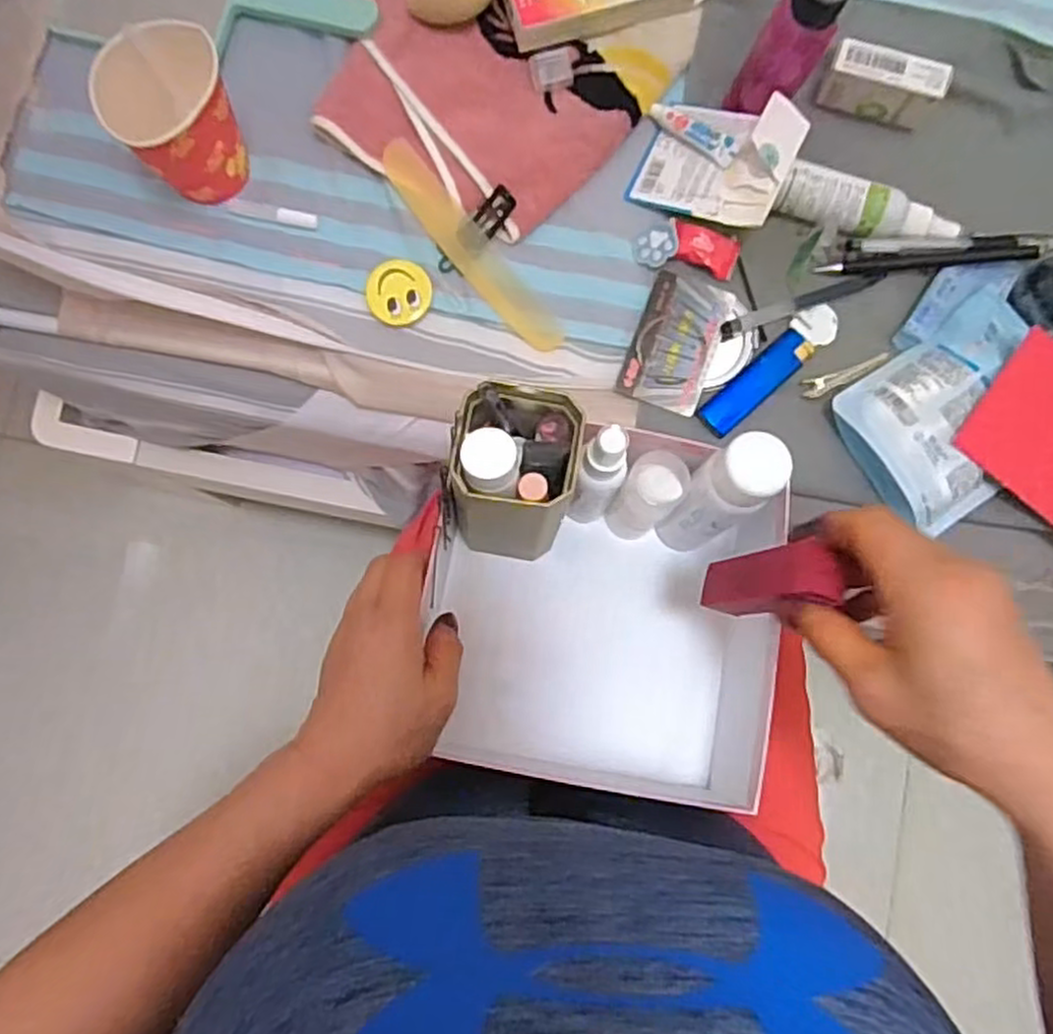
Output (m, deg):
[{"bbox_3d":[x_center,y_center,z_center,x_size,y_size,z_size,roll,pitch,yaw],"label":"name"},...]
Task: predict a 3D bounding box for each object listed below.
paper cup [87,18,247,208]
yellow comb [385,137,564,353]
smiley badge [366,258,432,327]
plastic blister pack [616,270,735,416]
[{"bbox_3d":[-0.203,-0.235,0.444,0.071,0.080,0.064,-45,85,-6],"label":"paper cup"},{"bbox_3d":[-0.037,-0.174,0.490,0.027,0.004,0.165,-40,93,4],"label":"yellow comb"},{"bbox_3d":[-0.082,-0.146,0.486,0.040,0.006,0.041,0,83,-1],"label":"smiley badge"},{"bbox_3d":[0.097,-0.112,0.484,0.052,0.007,0.081,21,83,2],"label":"plastic blister pack"}]

